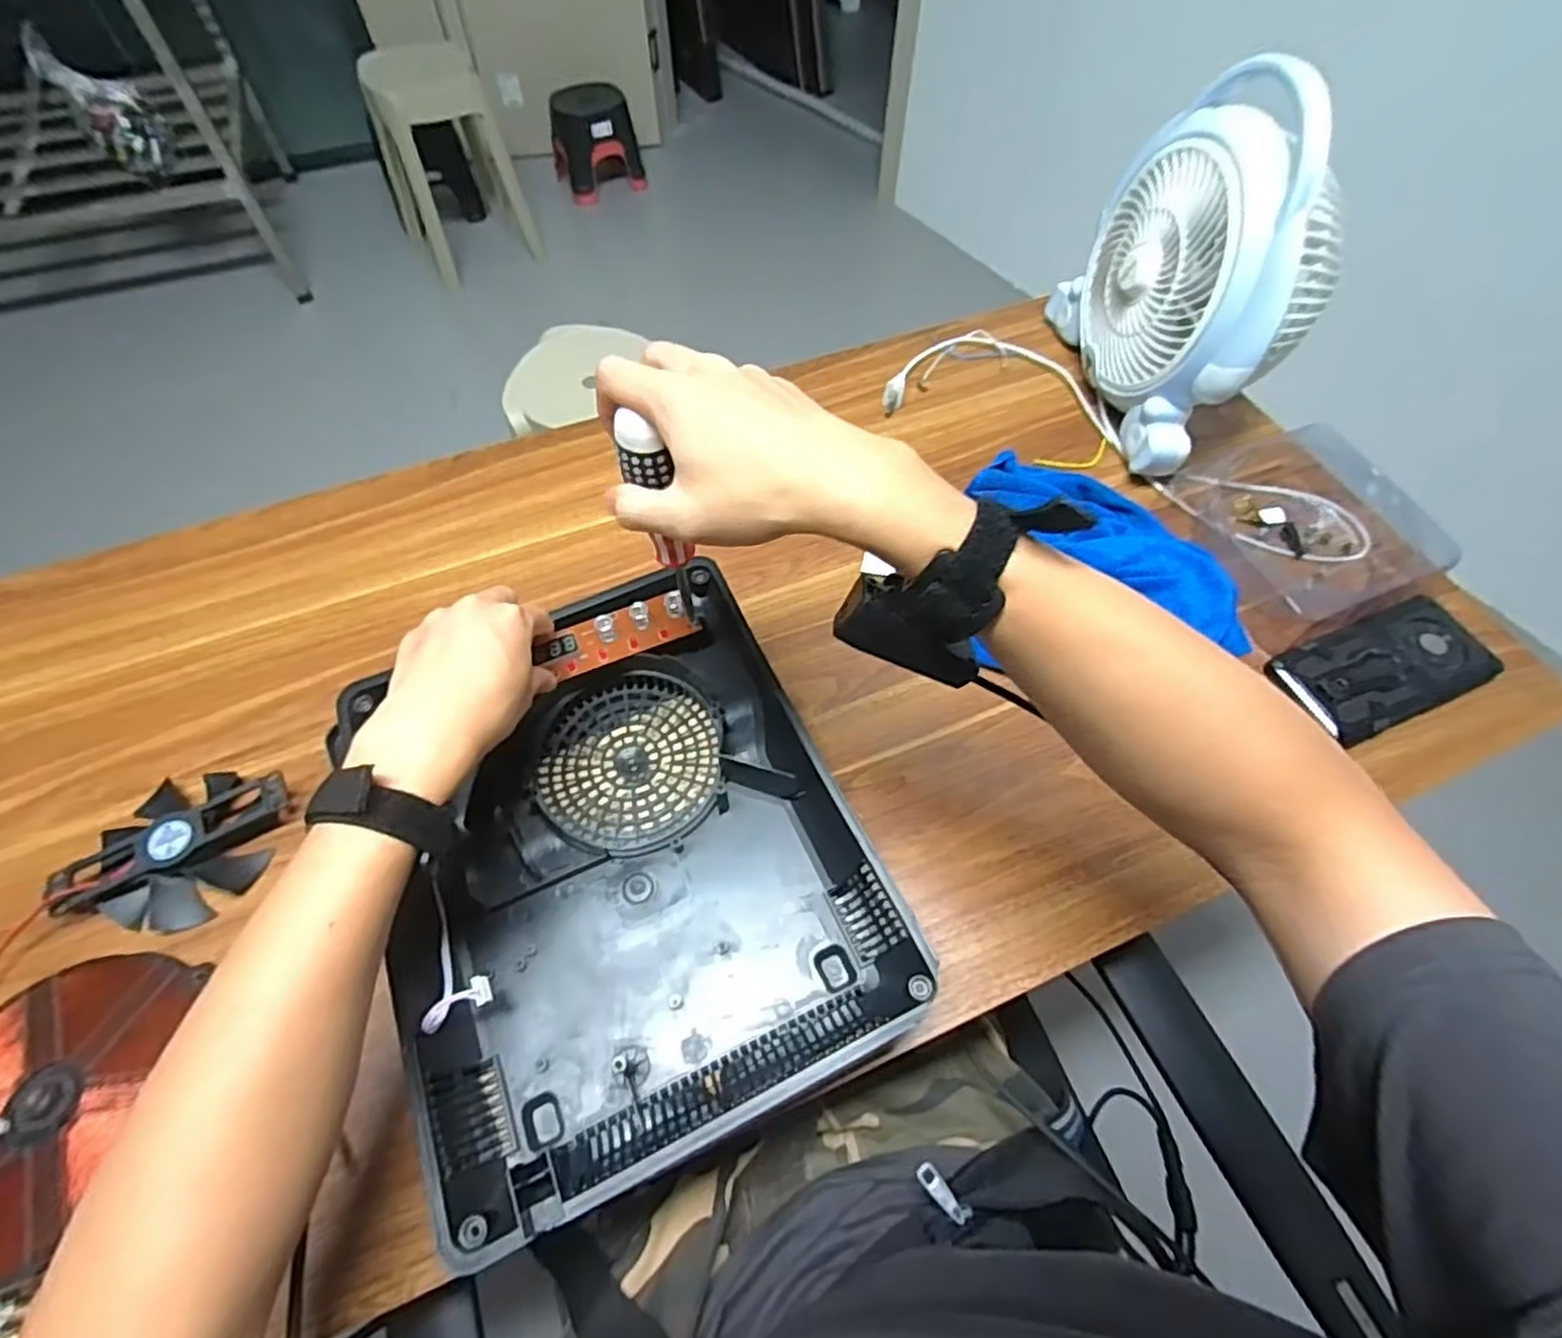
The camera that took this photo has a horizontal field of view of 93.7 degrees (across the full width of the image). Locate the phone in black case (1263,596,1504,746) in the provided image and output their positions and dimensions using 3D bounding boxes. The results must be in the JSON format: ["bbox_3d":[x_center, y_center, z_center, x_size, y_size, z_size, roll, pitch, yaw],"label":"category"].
[{"bbox_3d":[0.467,-0.003,0.560,0.174,0.018,0.079,-19,64,-13],"label":"phone in black case"}]

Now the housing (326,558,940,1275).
[{"bbox_3d":[-0.099,0.111,0.451,0.267,0.058,0.326,-22,62,-14],"label":"housing"}]

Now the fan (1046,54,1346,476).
[{"bbox_3d":[0.361,-0.343,0.622,0.119,0.235,0.260,-9,59,-6],"label":"fan"}]

